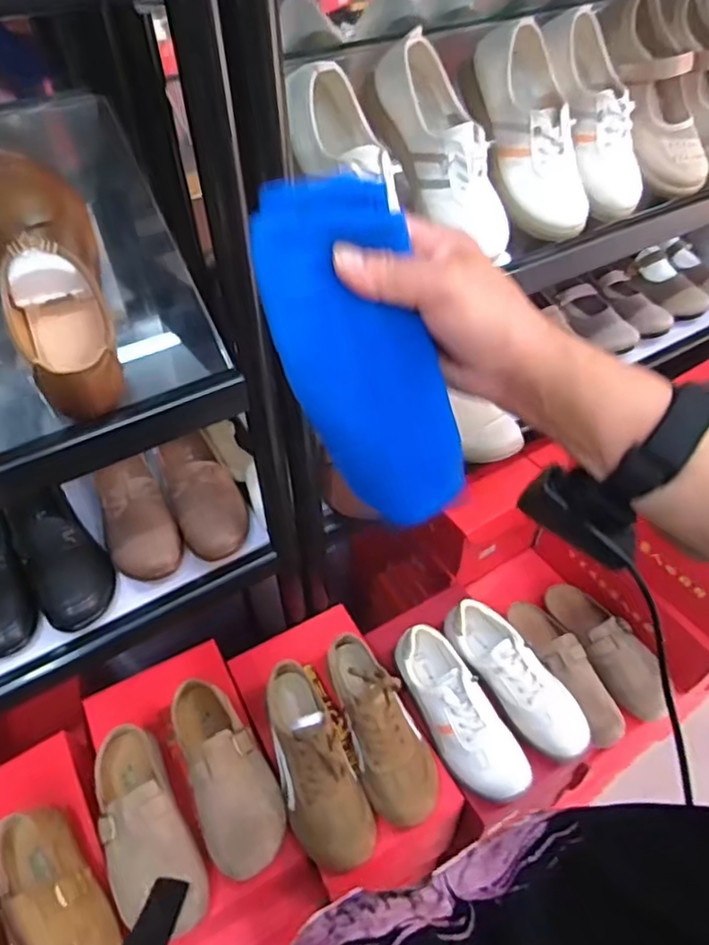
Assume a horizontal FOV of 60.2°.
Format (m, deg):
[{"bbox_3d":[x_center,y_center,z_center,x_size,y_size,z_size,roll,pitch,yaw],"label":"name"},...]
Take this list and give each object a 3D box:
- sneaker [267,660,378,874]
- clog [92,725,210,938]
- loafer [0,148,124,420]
[{"bbox_3d":[-0.051,0.329,0.712,0.082,0.077,0.233,-18,50,-15],"label":"sneaker"},{"bbox_3d":[-0.233,0.380,0.662,0.086,0.062,0.212,-24,52,-19],"label":"clog"},{"bbox_3d":[-0.253,-0.172,0.499,0.085,0.063,0.250,-20,81,-16],"label":"loafer"}]

